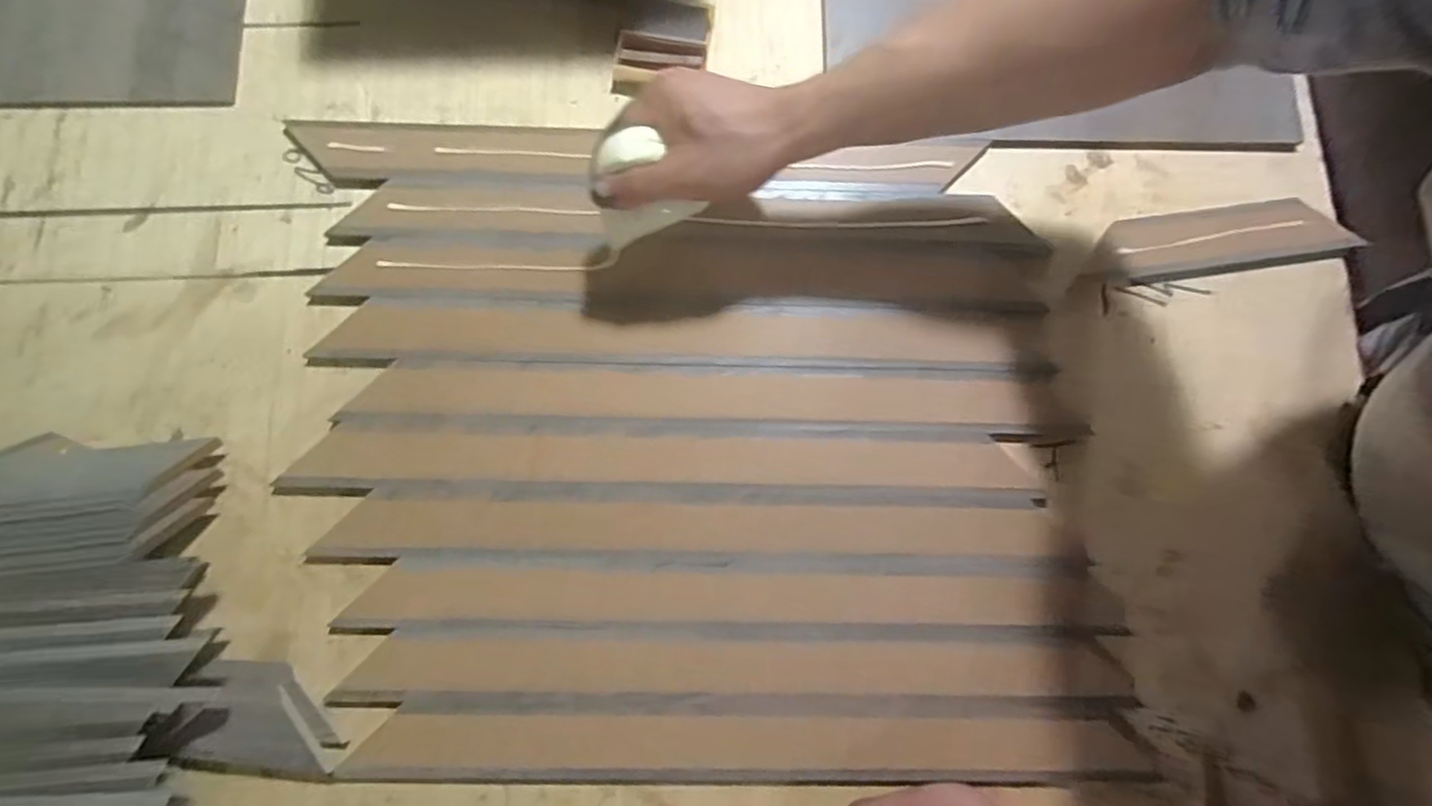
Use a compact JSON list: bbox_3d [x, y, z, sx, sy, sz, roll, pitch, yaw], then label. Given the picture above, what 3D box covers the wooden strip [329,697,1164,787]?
[{"bbox_3d":[0.025,0.217,0.413,0.495,0.010,0.047,1,80,-1],"label":"wooden strip"}]

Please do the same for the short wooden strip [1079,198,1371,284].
[{"bbox_3d":[0.369,-0.122,0.473,0.196,0.010,0.049,-7,80,-2],"label":"short wooden strip"}]

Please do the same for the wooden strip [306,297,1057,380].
[{"bbox_3d":[-0.017,-0.046,0.451,0.502,0.006,0.048,1,80,-1],"label":"wooden strip"}]

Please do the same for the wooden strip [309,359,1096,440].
[{"bbox_3d":[0.002,-0.001,0.445,0.485,0.004,0.045,1,80,-1],"label":"wooden strip"}]

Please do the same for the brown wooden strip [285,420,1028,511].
[{"bbox_3d":[-0.032,0.043,0.436,0.488,0.004,0.045,1,80,-1],"label":"brown wooden strip"}]

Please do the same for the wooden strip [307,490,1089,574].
[{"bbox_3d":[-0.007,0.088,0.429,0.484,0.004,0.046,1,80,-1],"label":"wooden strip"}]

